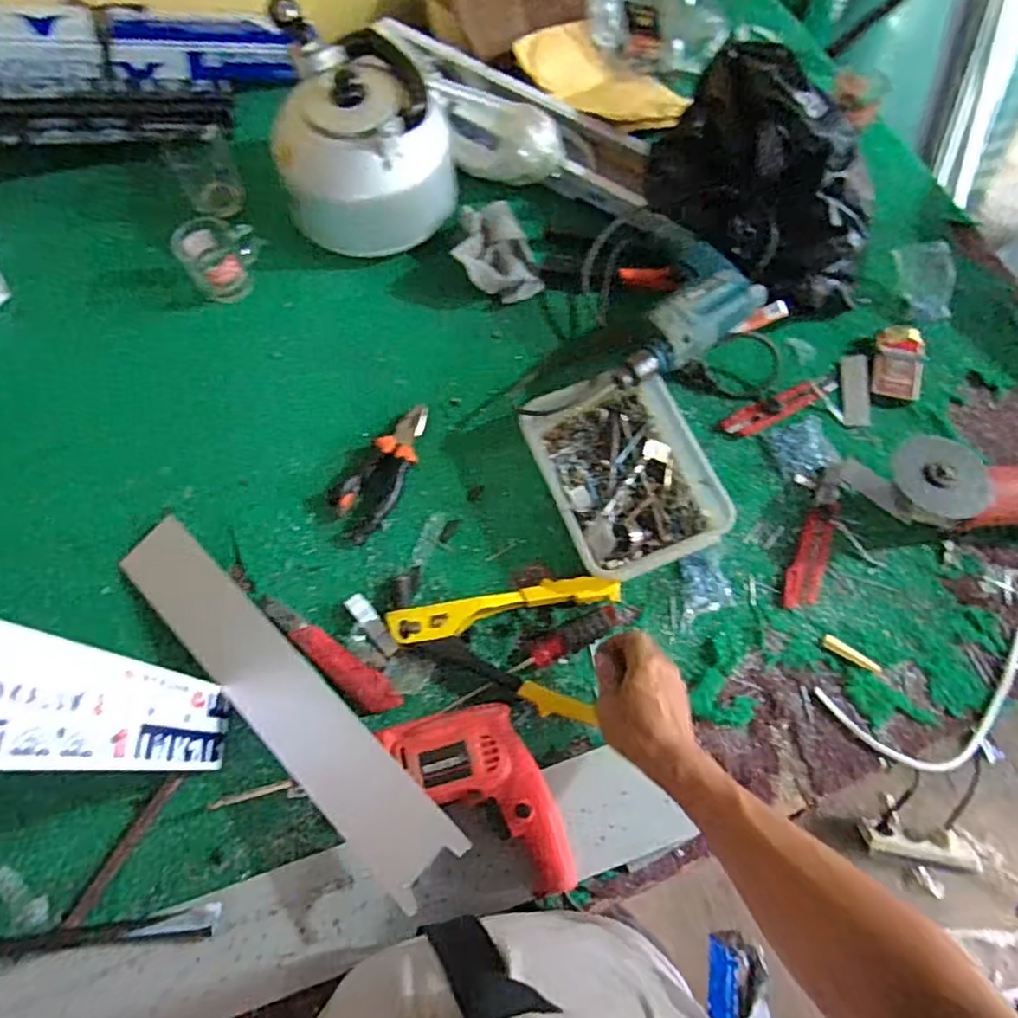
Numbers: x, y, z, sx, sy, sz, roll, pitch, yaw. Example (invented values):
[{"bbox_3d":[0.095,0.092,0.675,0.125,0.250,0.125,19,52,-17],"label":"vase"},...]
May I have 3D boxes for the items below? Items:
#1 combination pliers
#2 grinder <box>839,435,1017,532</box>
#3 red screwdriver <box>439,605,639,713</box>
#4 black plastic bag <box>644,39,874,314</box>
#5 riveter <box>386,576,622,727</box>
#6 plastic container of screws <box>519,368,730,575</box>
[{"bbox_3d":[-0.144,-0.041,0.752,0.063,0.016,0.179,36,75,10],"label":"combination pliers"},{"bbox_3d":[0.528,-0.015,0.689,0.274,0.092,0.081,6,72,1],"label":"grinder"},{"bbox_3d":[0.035,0.150,0.667,0.223,0.024,0.026,-26,74,-9],"label":"red screwdriver"},{"bbox_3d":[0.318,-0.388,0.782,0.196,0.142,0.310,-38,76,-12],"label":"black plastic bag"},{"bbox_3d":[-0.006,0.119,0.673,0.219,0.026,0.142,16,72,4],"label":"riveter"},{"bbox_3d":[0.127,-0.041,0.712,0.165,0.049,0.211,-21,73,-8],"label":"plastic container of screws"}]

